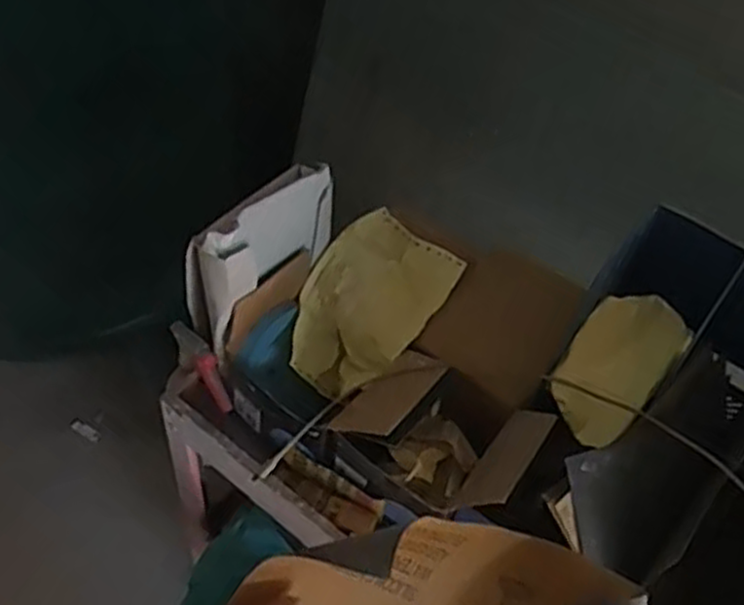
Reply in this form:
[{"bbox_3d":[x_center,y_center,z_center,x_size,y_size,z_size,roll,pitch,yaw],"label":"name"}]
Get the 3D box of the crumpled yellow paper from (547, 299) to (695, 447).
[{"bbox_3d":[0.219,0.058,0.708,0.082,0.020,0.138,36,91,15],"label":"crumpled yellow paper"}]

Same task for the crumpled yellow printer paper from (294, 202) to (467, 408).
[{"bbox_3d":[-0.008,0.003,0.831,0.131,0.034,0.194,37,86,18],"label":"crumpled yellow printer paper"}]

